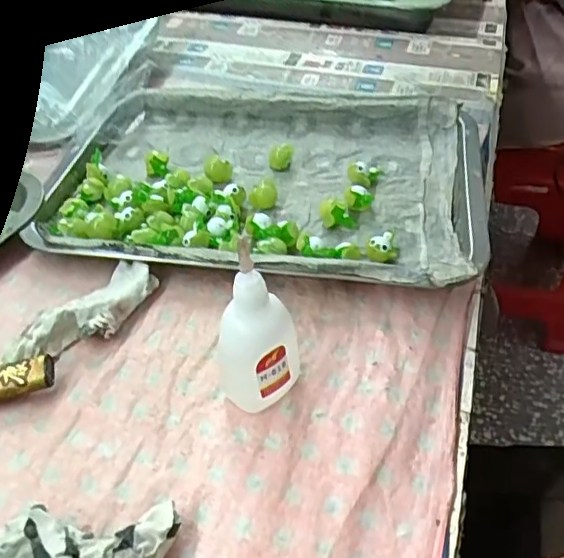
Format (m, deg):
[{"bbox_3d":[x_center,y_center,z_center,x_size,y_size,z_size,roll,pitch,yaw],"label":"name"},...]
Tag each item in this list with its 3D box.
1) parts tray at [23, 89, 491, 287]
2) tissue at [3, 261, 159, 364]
[{"bbox_3d":[-0.012,-0.082,0.434,0.306,0.030,0.210,6,45,7],"label":"parts tray"},{"bbox_3d":[-0.115,0.020,0.347,0.038,0.019,0.091,26,51,25],"label":"tissue"}]

